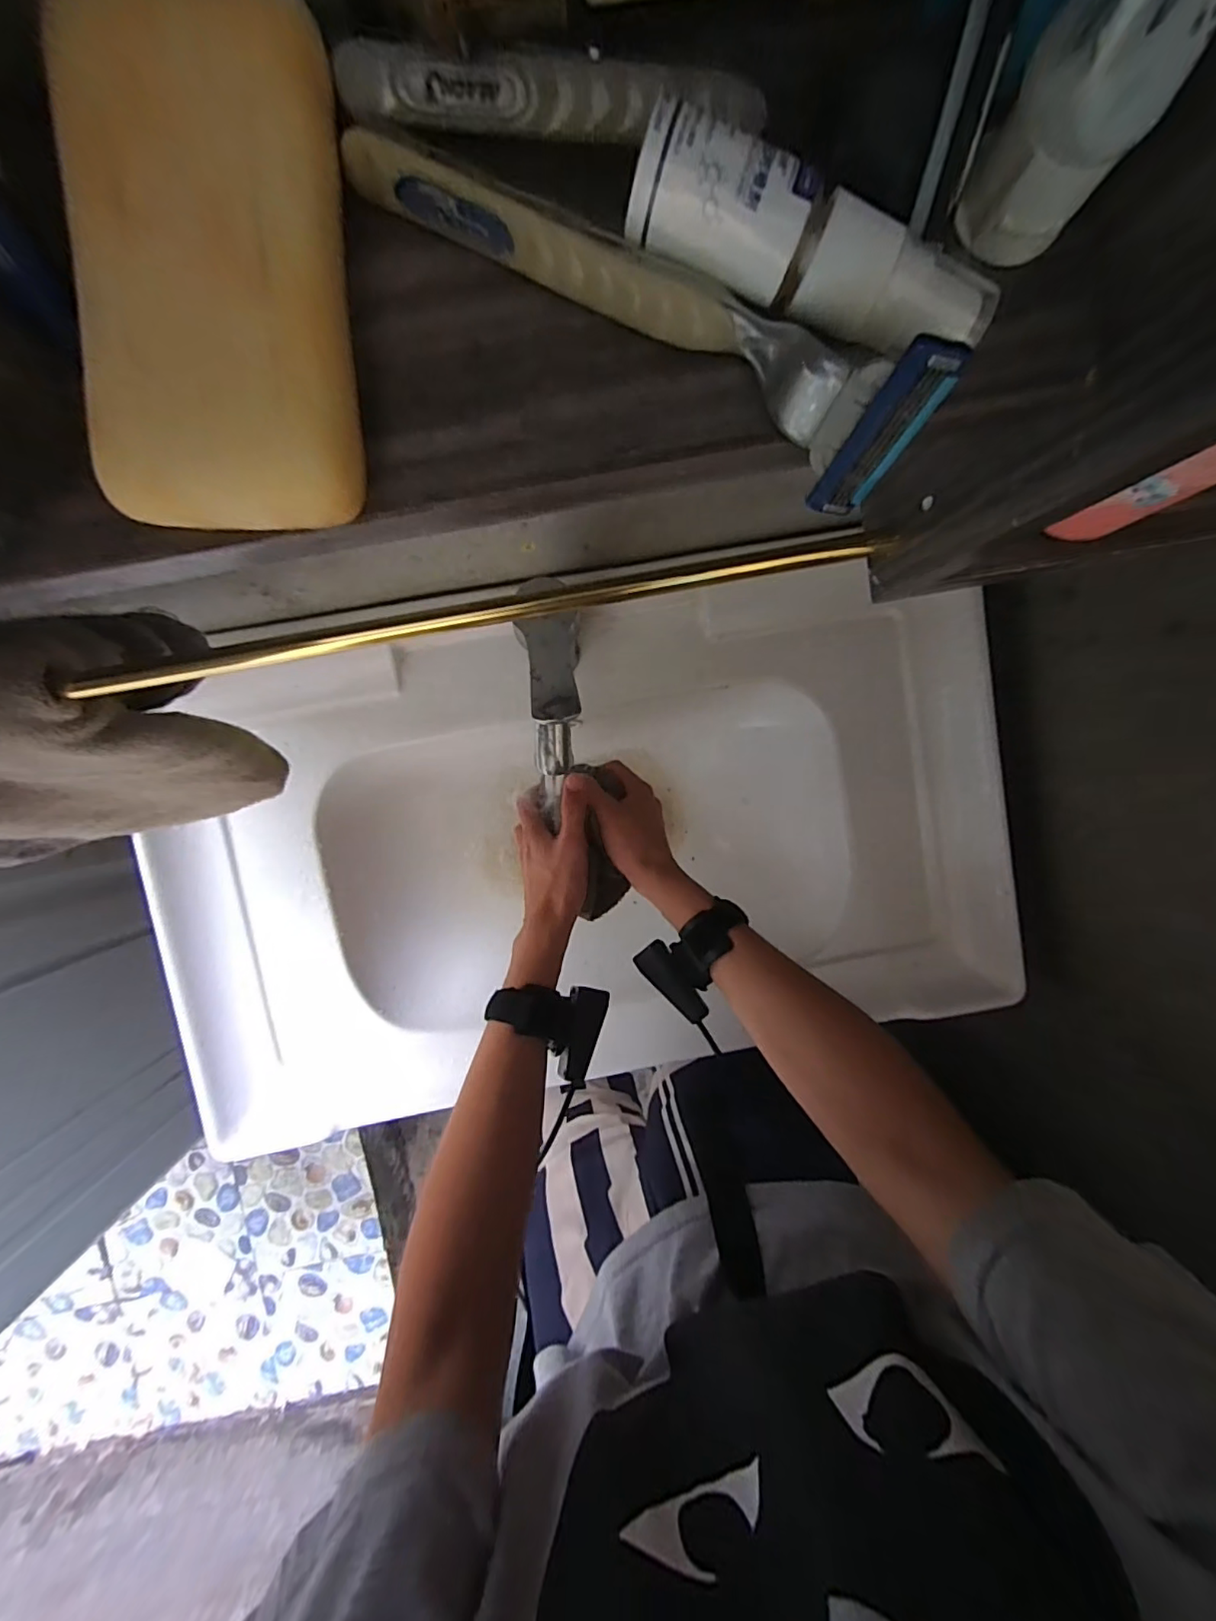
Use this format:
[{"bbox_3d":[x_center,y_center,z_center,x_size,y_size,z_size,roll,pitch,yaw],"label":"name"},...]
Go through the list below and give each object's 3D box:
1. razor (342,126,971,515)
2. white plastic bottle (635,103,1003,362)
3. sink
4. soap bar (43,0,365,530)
[{"bbox_3d":[0.009,-0.109,0.119,0.128,0.032,0.017,28,93,-6],"label":"razor"},{"bbox_3d":[0.043,-0.114,0.116,0.076,0.014,0.016,17,94,-5],"label":"white plastic bottle"},{"bbox_3d":[-0.018,0.040,0.601,0.788,0.150,0.448,-8,96,-3],"label":"sink"},{"bbox_3d":[-0.078,-0.106,0.111,0.048,0.016,0.090,-1,95,-4],"label":"soap bar"}]

